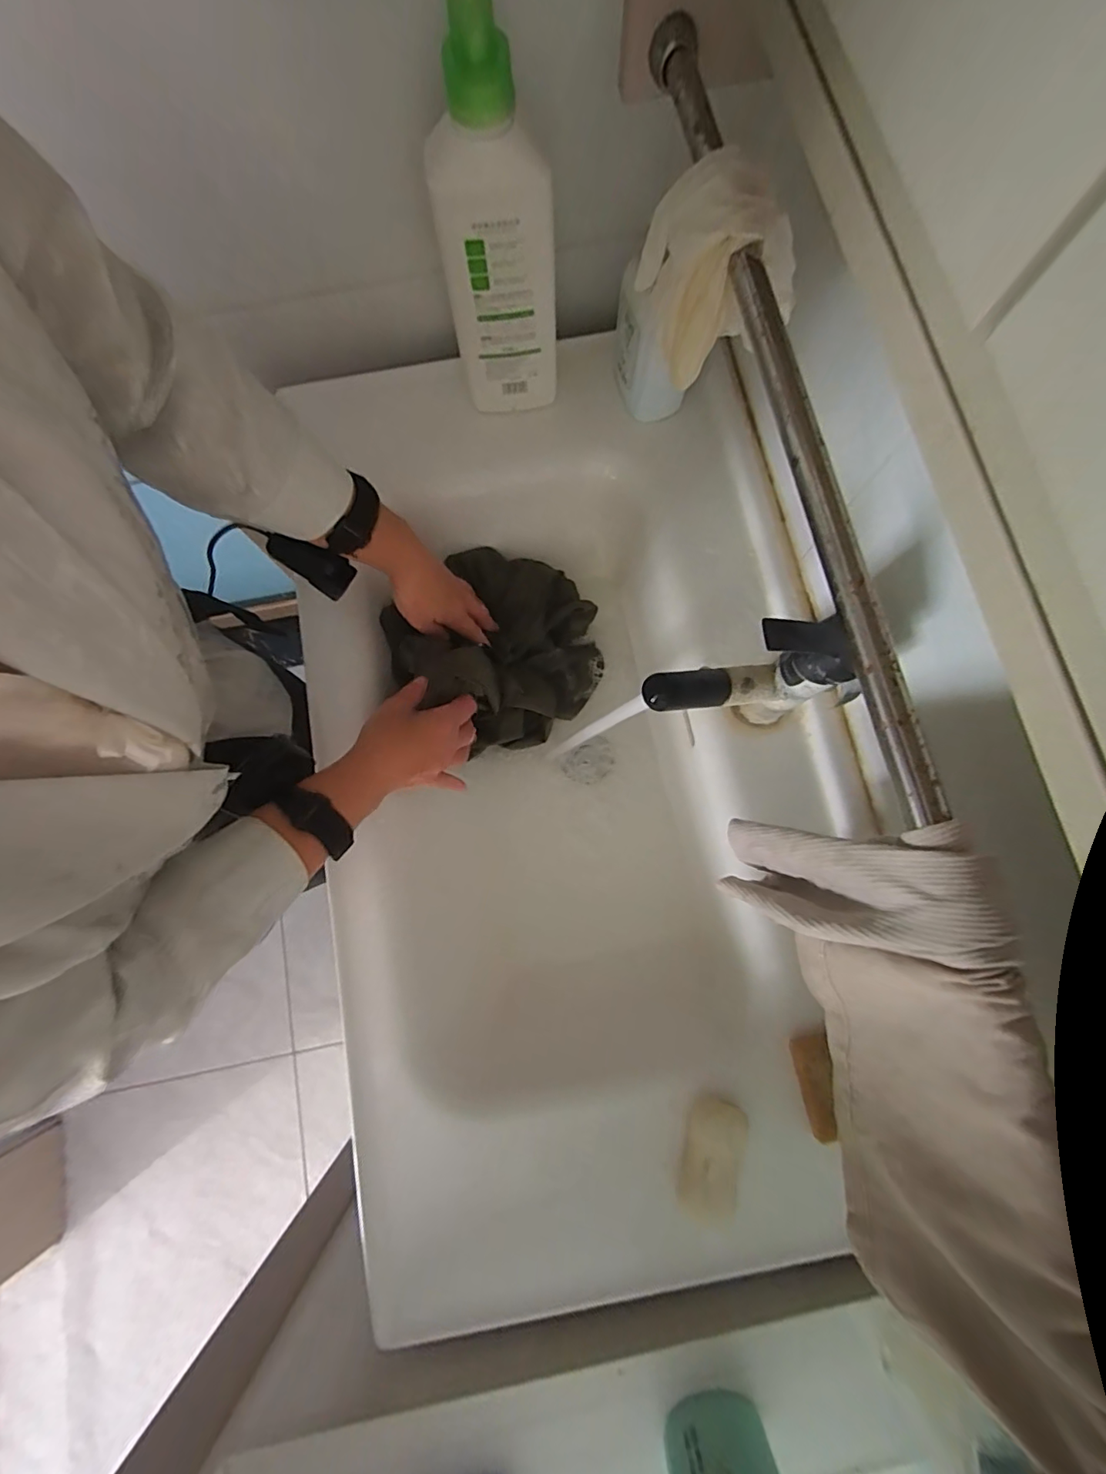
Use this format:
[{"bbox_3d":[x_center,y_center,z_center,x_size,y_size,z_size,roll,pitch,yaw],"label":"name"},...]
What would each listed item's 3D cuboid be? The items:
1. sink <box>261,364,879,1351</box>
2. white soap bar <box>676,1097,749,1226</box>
[{"bbox_3d":[0.034,0.024,0.547,0.447,0.149,0.879,-7,79,0],"label":"sink"},{"bbox_3d":[0.127,0.338,0.417,0.044,0.015,0.079,14,80,4],"label":"white soap bar"}]

